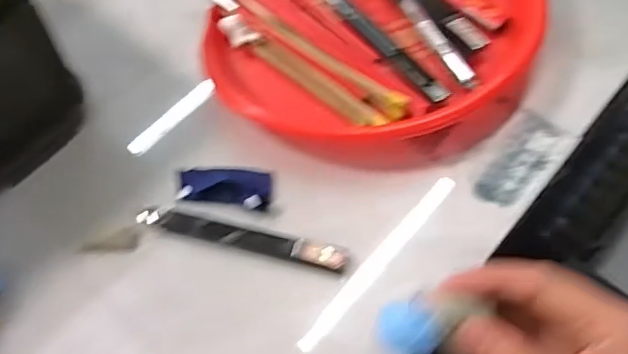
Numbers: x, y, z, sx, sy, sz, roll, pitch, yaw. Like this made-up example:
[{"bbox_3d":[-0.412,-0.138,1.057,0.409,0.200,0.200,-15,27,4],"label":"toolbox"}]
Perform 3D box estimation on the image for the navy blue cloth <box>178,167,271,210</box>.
[{"bbox_3d":[-0.058,0.005,0.369,0.060,0.012,0.030,7,62,9],"label":"navy blue cloth"}]

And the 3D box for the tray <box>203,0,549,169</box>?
[{"bbox_3d":[0.042,-0.122,0.415,0.230,0.038,0.229,-2,61,3],"label":"tray"}]

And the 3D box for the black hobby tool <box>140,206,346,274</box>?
[{"bbox_3d":[-0.045,0.037,0.351,0.134,0.008,0.015,12,62,11],"label":"black hobby tool"}]

